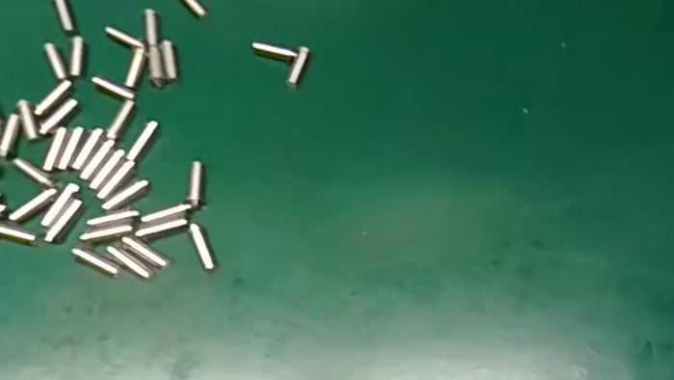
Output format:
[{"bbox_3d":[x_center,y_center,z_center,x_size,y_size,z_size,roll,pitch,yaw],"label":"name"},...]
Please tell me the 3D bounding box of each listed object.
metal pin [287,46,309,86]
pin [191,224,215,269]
[{"bbox_3d":[-0.018,-0.059,0.310,0.004,0.004,0.019,20,81,6],"label":"metal pin"},{"bbox_3d":[-0.058,0.024,0.278,0.004,0.005,0.021,-22,70,-11],"label":"pin"}]

